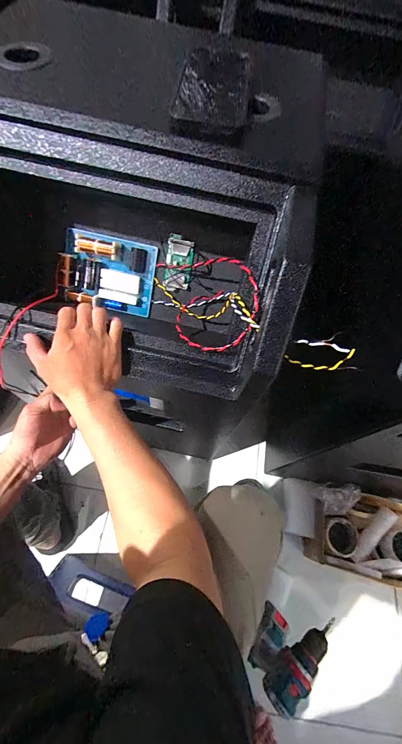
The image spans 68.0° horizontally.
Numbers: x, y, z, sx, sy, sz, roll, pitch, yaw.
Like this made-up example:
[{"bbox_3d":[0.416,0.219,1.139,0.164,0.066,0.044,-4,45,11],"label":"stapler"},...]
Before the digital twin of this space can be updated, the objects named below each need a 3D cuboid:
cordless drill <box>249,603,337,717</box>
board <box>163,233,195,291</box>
[{"bbox_3d":[0.173,0.581,0.632,0.144,0.209,0.063,-40,75,-20],"label":"cordless drill"},{"bbox_3d":[-0.037,-0.176,0.487,0.043,0.085,0.009,7,26,-9],"label":"board"}]

